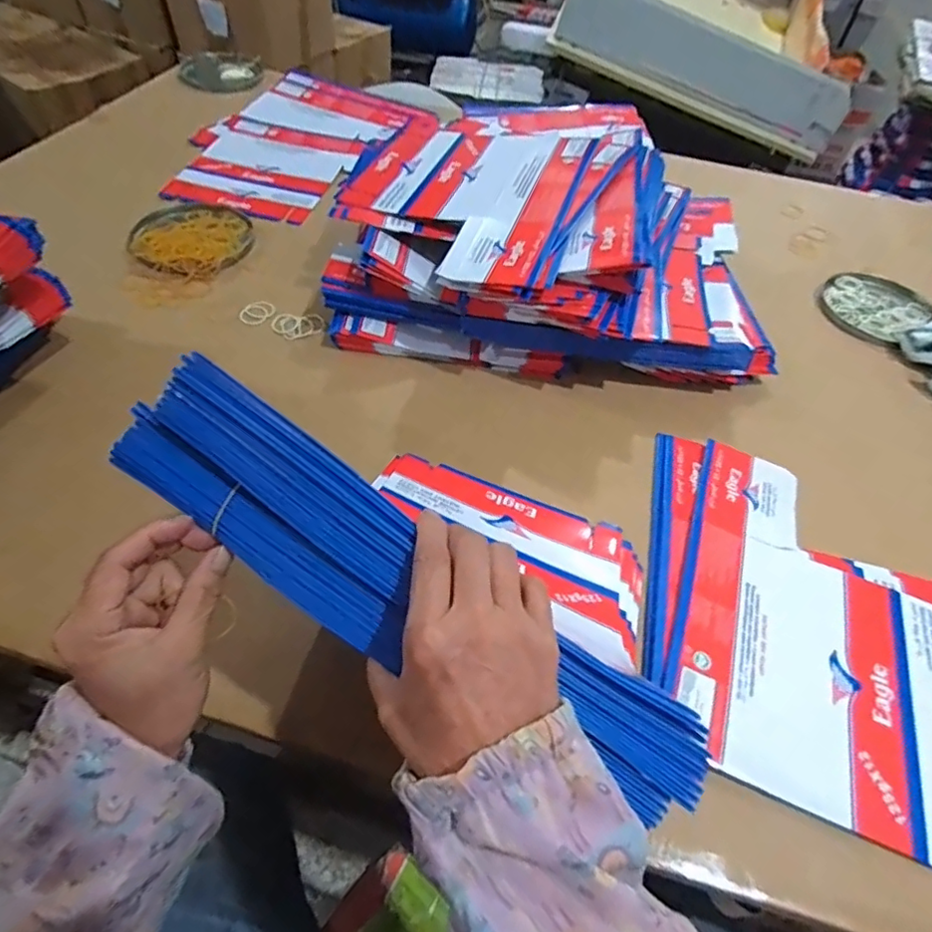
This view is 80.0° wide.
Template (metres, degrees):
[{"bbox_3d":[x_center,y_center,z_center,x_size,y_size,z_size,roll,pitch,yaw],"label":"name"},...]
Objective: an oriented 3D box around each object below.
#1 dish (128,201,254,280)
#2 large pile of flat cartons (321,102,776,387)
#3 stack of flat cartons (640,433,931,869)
[{"bbox_3d":[-0.397,-0.344,0.818,0.163,0.024,0.185,14,51,6],"label":"dish"},{"bbox_3d":[0.123,-0.284,0.732,0.570,0.163,0.376,13,51,6],"label":"large pile of flat cartons"},{"bbox_3d":[0.324,0.138,0.513,0.323,0.016,0.332,20,52,11],"label":"stack of flat cartons"}]

